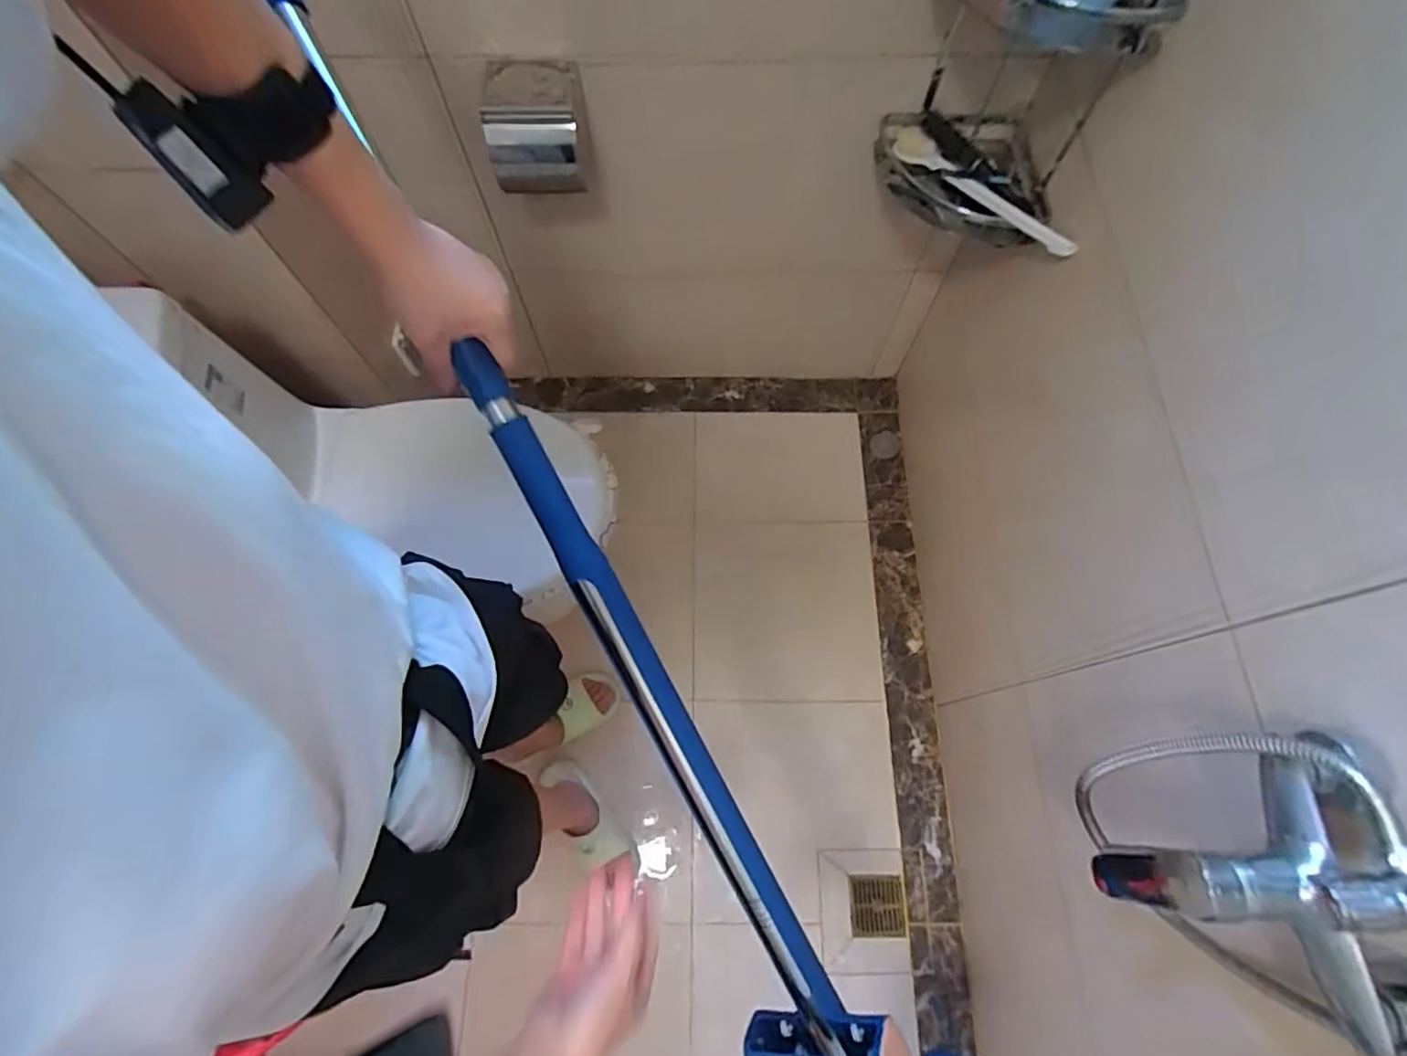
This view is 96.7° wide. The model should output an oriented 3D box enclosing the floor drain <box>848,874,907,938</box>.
[{"bbox_3d":[0.327,0.713,1.181,0.103,0.011,0.102,0,70,1],"label":"floor drain"}]

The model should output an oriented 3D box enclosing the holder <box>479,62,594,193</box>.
[{"bbox_3d":[-0.217,-0.527,0.836,0.135,0.123,0.089,5,70,3],"label":"holder"}]

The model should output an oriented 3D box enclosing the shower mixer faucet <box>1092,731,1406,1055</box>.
[{"bbox_3d":[0.407,0.247,0.444,0.169,0.189,0.200,3,70,2],"label":"shower mixer faucet"}]

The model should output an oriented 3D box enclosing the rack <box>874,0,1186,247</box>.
[{"bbox_3d":[0.384,-0.557,0.800,0.277,0.315,0.224,19,71,7],"label":"rack"}]

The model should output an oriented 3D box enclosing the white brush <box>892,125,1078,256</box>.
[{"bbox_3d":[0.373,-0.464,0.860,0.041,0.033,0.316,-39,74,-12],"label":"white brush"}]

